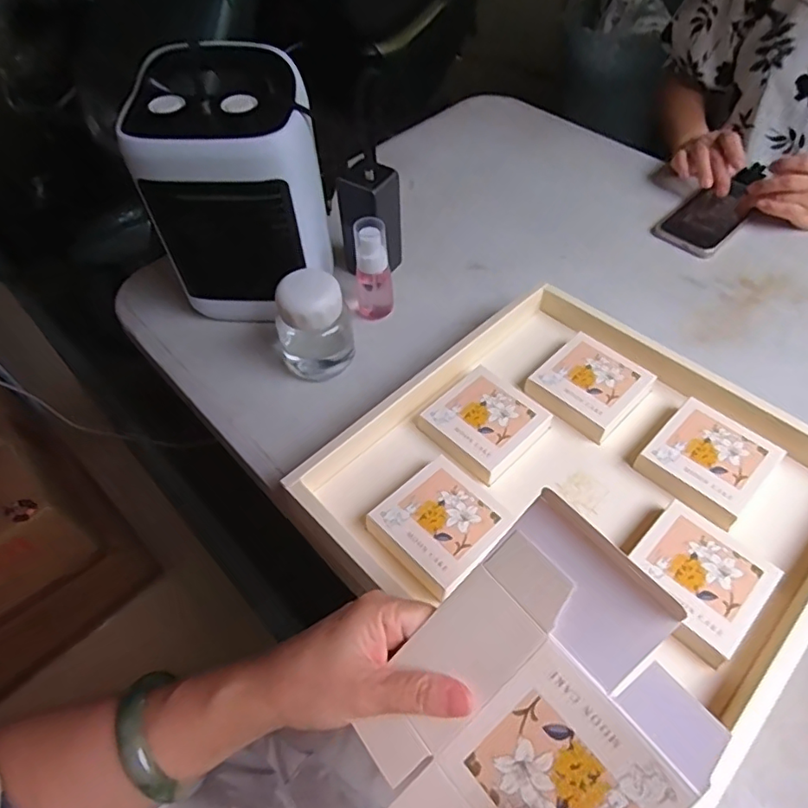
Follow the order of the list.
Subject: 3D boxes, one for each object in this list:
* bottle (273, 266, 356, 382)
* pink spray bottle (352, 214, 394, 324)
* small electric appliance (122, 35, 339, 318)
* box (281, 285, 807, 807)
[{"bbox_3d":[-0.091,-0.077,0.562,0.079,0.104,0.059,-18,54,-11],"label":"bottle"},{"bbox_3d":[-0.036,-0.144,0.605,0.042,0.117,0.035,-6,53,-2],"label":"pink spray bottle"},{"bbox_3d":[-0.164,-0.198,0.569,0.161,0.244,0.118,-2,53,1],"label":"small electric appliance"},{"bbox_3d":[0.157,0.071,0.467,0.360,0.065,0.342,-39,60,-24],"label":"box"}]

